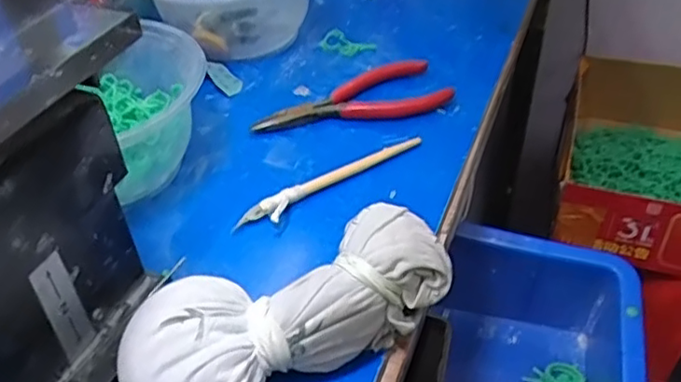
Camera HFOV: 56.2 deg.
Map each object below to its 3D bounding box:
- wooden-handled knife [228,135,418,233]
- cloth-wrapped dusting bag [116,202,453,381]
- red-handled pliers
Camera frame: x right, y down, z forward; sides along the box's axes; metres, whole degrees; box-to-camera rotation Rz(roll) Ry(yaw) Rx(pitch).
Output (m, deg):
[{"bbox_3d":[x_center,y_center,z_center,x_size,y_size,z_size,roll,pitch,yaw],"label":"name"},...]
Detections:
[{"bbox_3d":[-0.004,-0.007,0.351,0.116,0.009,0.015,-28,48,-27],"label":"wooden-handled knife"},{"bbox_3d":[-0.021,0.048,0.265,0.139,0.043,0.060,-24,46,-23],"label":"cloth-wrapped dusting bag"},{"bbox_3d":[0.011,-0.054,0.400,0.123,0.016,0.046,-22,46,-21],"label":"red-handled pliers"}]

